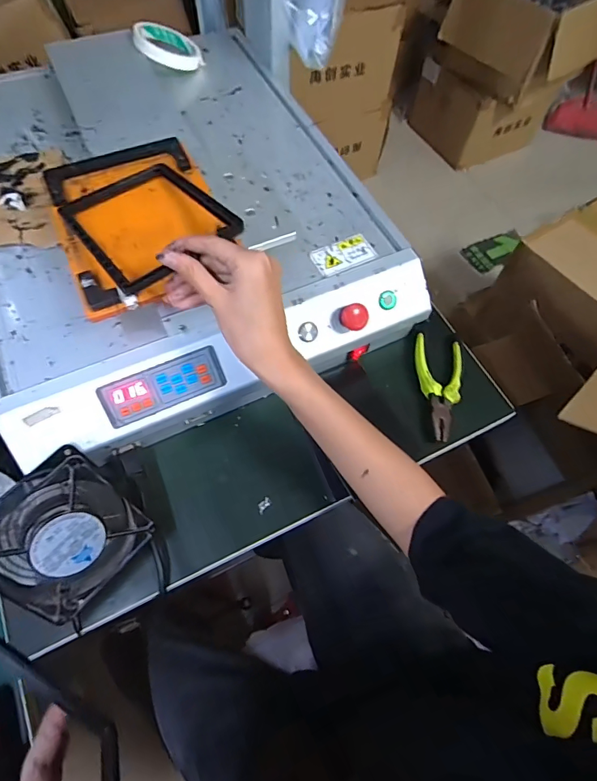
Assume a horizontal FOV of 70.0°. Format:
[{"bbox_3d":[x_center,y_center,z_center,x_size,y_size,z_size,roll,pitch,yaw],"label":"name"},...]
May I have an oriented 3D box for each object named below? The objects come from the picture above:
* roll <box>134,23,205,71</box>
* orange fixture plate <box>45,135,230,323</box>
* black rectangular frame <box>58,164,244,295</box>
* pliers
[{"bbox_3d":[-0.189,-0.493,0.616,0.090,0.015,0.090,-21,78,-32],"label":"roll"},{"bbox_3d":[-0.159,-0.175,0.425,0.148,0.013,0.207,-21,67,-12],"label":"orange fixture plate"},{"bbox_3d":[-0.142,-0.160,0.395,0.118,0.012,0.170,-35,58,-18],"label":"black rectangular frame"},{"bbox_3d":[0.173,-0.003,0.523,0.056,0.012,0.135,8,64,1],"label":"pliers"}]

